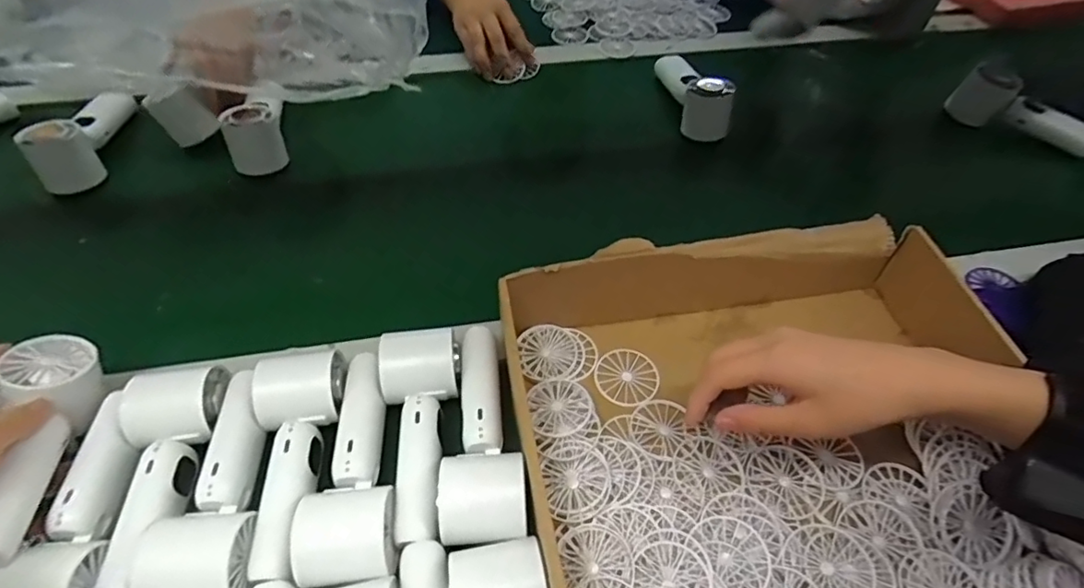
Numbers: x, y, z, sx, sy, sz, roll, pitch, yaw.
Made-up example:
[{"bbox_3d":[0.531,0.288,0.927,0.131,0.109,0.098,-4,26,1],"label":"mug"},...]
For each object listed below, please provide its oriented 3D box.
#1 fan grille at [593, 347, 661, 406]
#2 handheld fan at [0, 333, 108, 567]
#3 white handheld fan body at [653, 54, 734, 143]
[{"bbox_3d":[0.068,0.065,0.445,0.049,0.004,0.049,25,56,16],"label":"fan grille"},{"bbox_3d":[-0.327,0.097,0.358,0.038,0.055,0.161,-10,44,-10],"label":"handheld fan"},{"bbox_3d":[0.178,-0.260,0.670,0.048,0.061,0.160,-6,54,-7],"label":"white handheld fan body"}]

